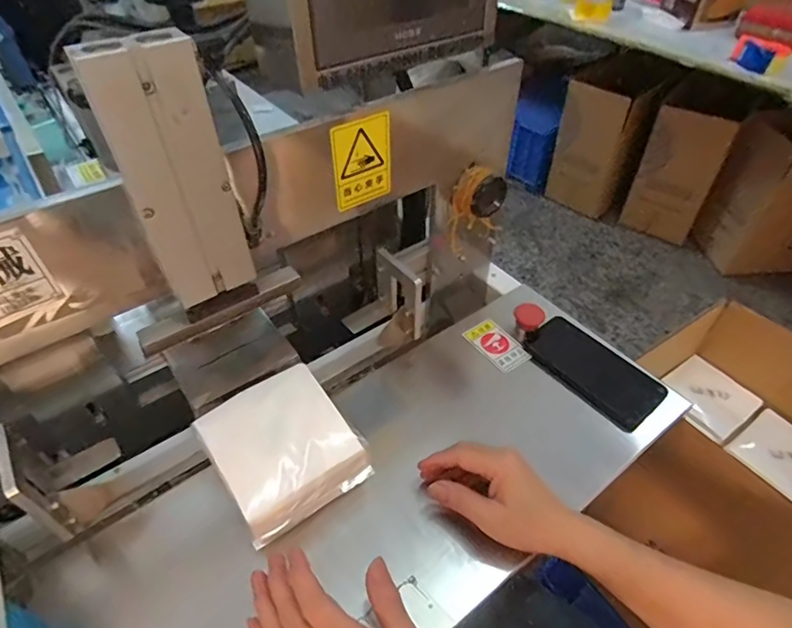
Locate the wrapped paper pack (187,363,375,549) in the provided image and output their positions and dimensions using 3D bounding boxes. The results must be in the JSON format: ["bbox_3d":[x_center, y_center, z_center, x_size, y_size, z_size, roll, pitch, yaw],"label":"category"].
[{"bbox_3d":[-0.103,0.122,0.448,0.115,0.046,0.118,-30,53,-25],"label":"wrapped paper pack"}]

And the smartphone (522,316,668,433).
[{"bbox_3d":[0.236,0.066,0.587,0.078,0.017,0.158,-29,52,-24],"label":"smartphone"}]

